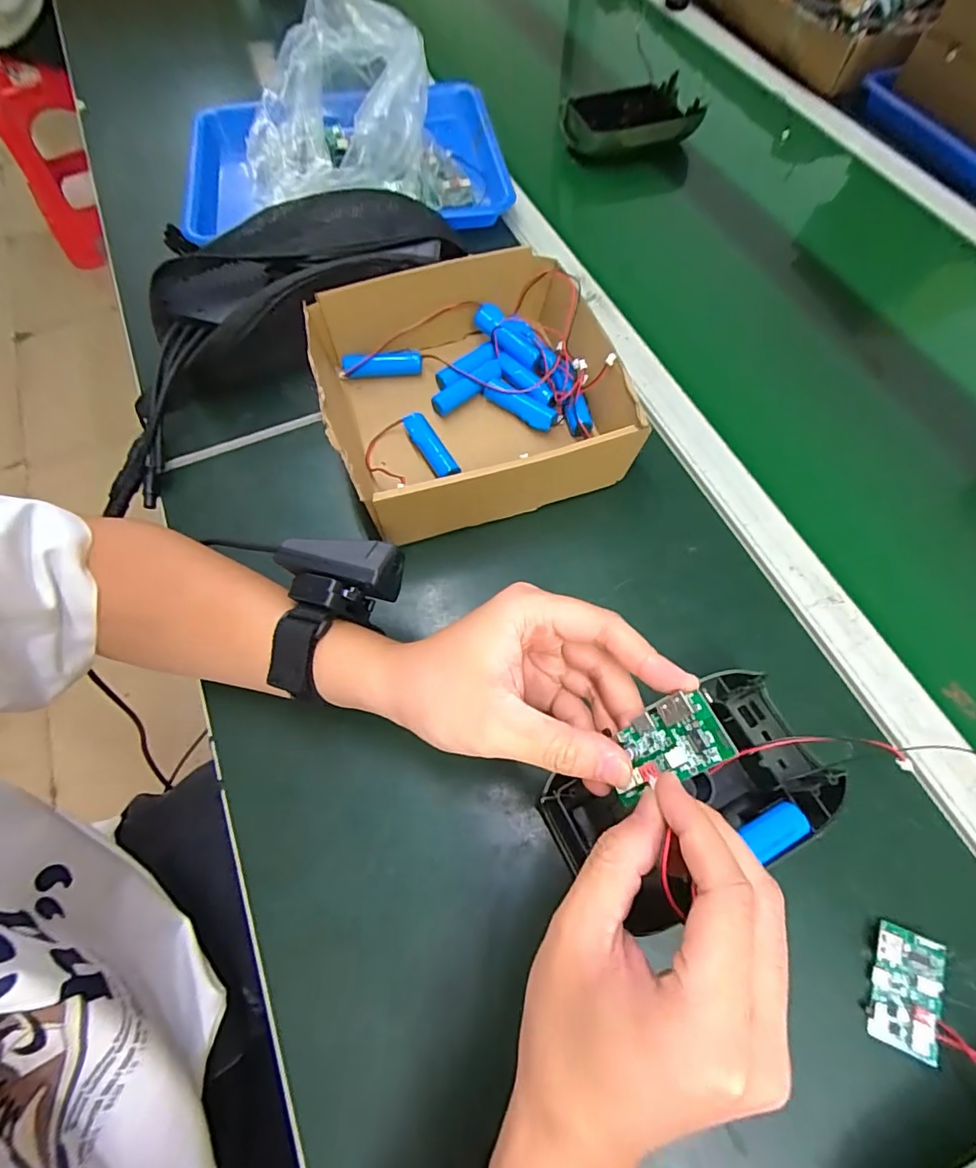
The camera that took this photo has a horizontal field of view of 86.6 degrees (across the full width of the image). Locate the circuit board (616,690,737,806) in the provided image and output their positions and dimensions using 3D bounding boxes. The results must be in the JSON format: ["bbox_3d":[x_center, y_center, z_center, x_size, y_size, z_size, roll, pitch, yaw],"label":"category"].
[{"bbox_3d":[0.073,0.070,0.221,0.052,0.007,0.030,-35,63,23],"label":"circuit board"}]

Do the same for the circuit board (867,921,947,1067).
[{"bbox_3d":[0.222,0.215,0.274,0.029,0.012,0.055,22,67,10],"label":"circuit board"}]

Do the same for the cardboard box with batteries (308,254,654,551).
[{"bbox_3d":[-0.013,-0.155,0.416,0.217,0.070,0.209,-16,66,-7],"label":"cardboard box with batteries"}]

